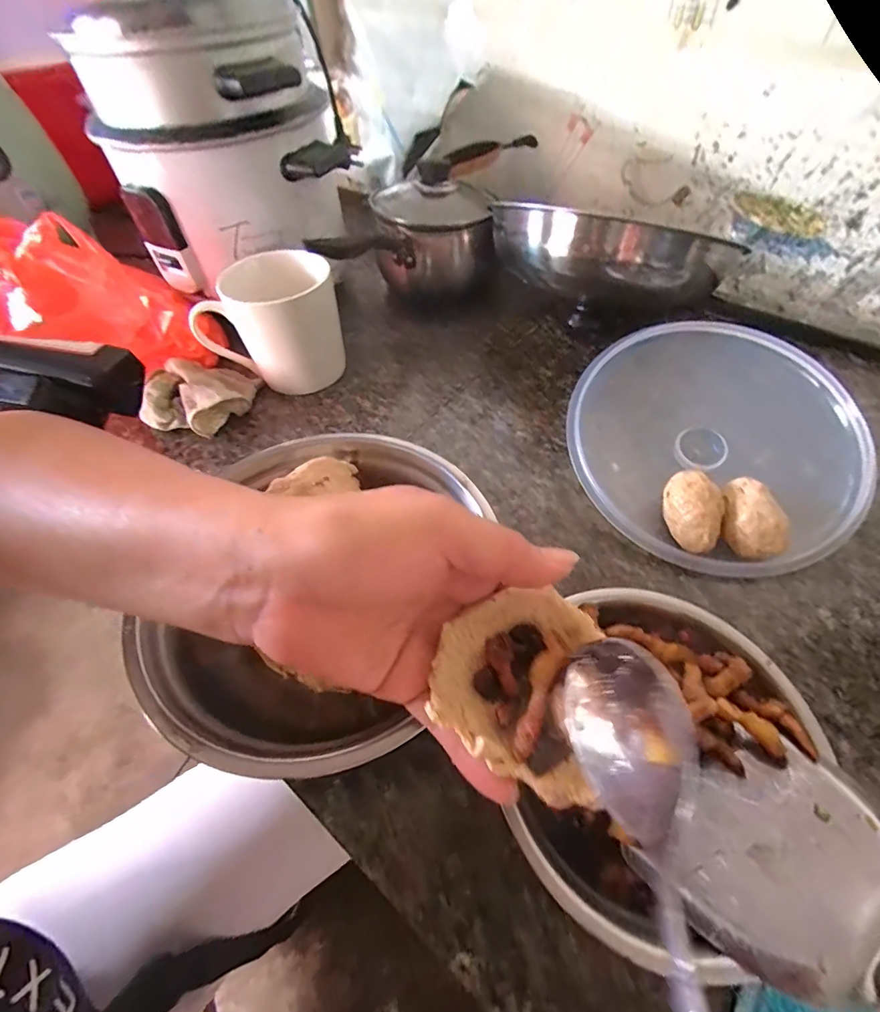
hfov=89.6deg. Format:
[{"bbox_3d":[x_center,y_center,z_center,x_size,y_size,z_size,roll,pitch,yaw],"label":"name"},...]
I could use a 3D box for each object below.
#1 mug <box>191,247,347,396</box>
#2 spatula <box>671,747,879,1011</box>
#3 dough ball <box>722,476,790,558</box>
[{"bbox_3d":[-0.154,-0.173,0.424,0.116,0.102,0.080,11,54,11],"label":"mug"},{"bbox_3d":[0.197,0.192,0.148,0.239,0.063,0.084,38,63,25],"label":"spatula"},{"bbox_3d":[0.211,0.010,0.305,0.034,0.031,0.051,9,54,10],"label":"dough ball"}]

